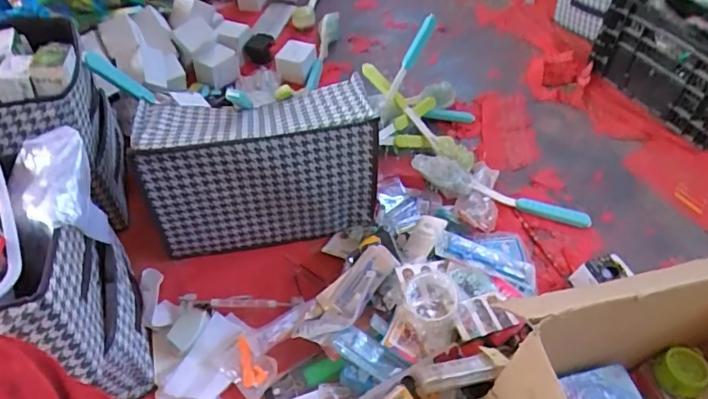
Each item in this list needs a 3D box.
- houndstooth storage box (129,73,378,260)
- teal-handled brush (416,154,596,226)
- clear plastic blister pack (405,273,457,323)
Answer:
[{"bbox_3d":[-0.174,-0.072,0.977,0.404,0.267,0.198,-10,49,-8],"label":"houndstooth storage box"},{"bbox_3d":[0.310,-0.023,1.069,0.379,0.069,0.074,10,49,8],"label":"teal-handled brush"},{"bbox_3d":[0.125,0.158,0.814,0.079,0.032,0.078,9,49,7],"label":"clear plastic blister pack"}]

